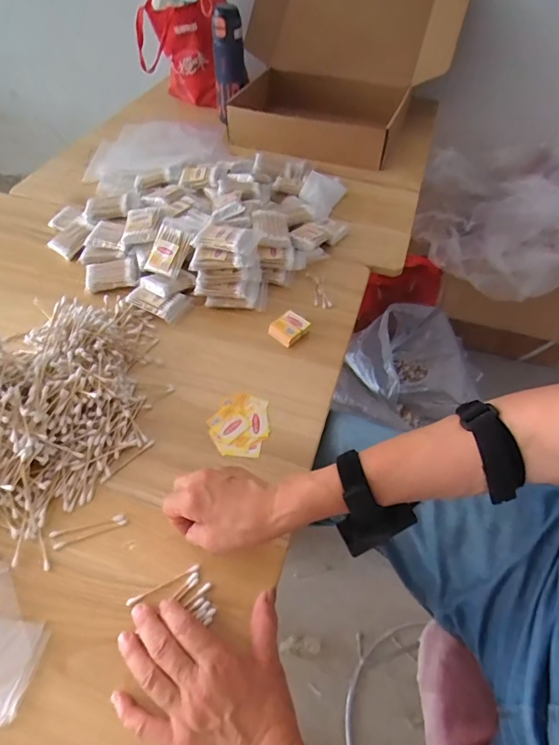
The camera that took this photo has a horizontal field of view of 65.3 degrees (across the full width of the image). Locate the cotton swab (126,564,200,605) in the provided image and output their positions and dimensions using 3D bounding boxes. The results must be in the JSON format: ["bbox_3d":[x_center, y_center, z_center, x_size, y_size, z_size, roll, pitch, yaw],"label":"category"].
[{"bbox_3d":[-0.111,0.203,0.419,0.071,0.005,0.006,-21,54,-19],"label":"cotton swab"}]

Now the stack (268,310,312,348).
[{"bbox_3d":[0.015,-0.063,0.621,0.049,0.020,0.043,-36,60,-26],"label":"stack"}]

